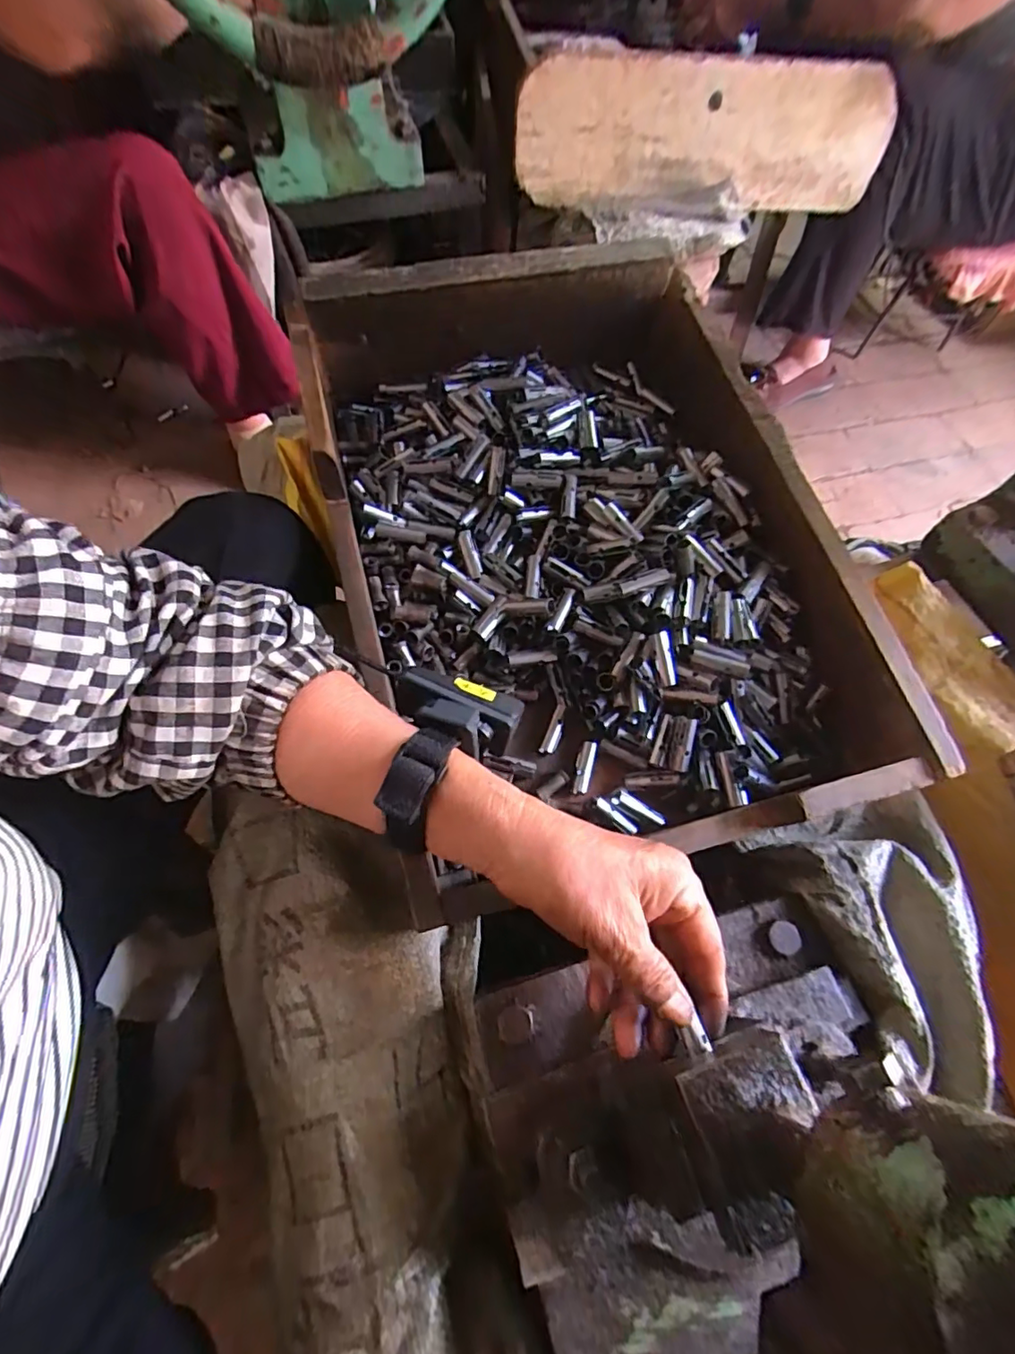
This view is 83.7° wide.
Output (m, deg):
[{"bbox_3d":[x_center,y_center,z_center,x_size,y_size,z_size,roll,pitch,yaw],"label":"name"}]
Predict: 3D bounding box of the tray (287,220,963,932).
[{"bbox_3d":[0.049,-0.109,0.418,0.334,0.114,0.462,-13,68,-7],"label":"tray"}]

